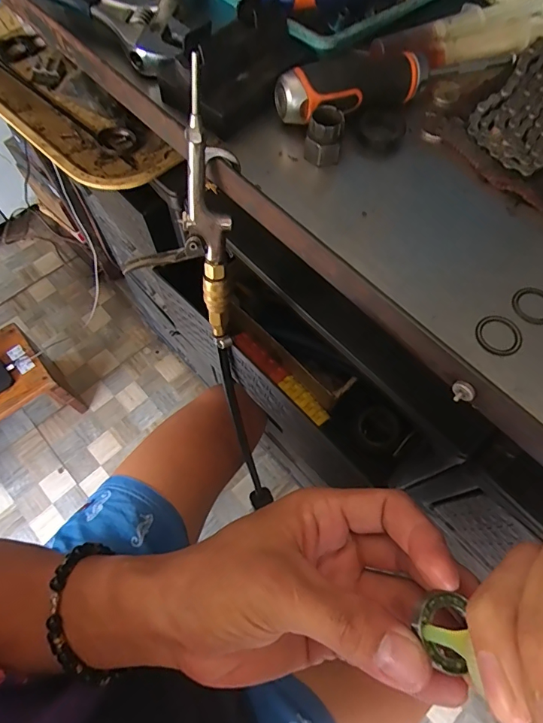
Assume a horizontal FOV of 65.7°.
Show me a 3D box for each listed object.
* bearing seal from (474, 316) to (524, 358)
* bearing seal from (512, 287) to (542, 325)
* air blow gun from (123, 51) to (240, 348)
[{"bbox_3d":[0.132,-0.015,0.243,0.025,0.004,0.026,0,66,0],"label":"bearing seal"},{"bbox_3d":[0.158,-0.034,0.252,0.022,0.005,0.024,0,66,0],"label":"bearing seal"},{"bbox_3d":[-0.068,-0.092,0.309,0.078,0.207,0.021,8,45,4],"label":"air blow gun"}]

